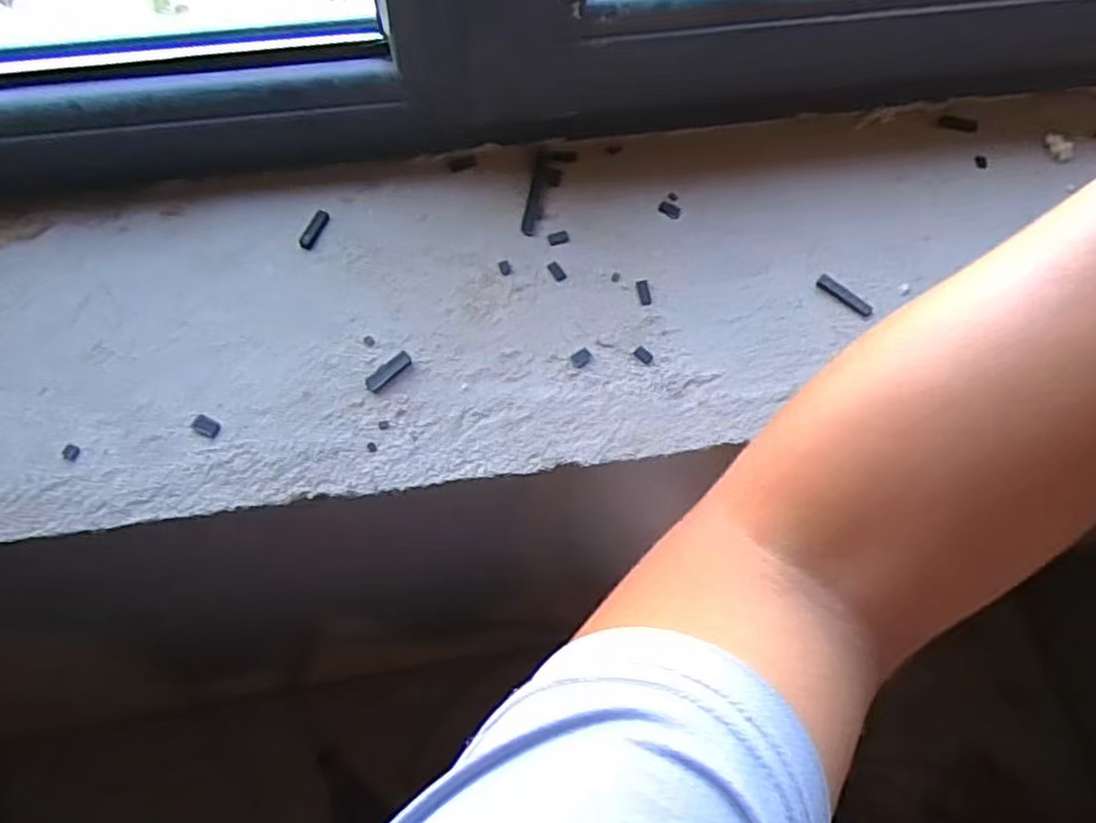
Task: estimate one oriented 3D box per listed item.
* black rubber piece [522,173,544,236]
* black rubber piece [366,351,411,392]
[{"bbox_3d":[-0.010,-0.140,0.480,0.008,0.004,0.049,10,71,2],"label":"black rubber piece"},{"bbox_3d":[-0.096,-0.024,0.432,0.031,0.004,0.010,-41,77,-14],"label":"black rubber piece"}]

